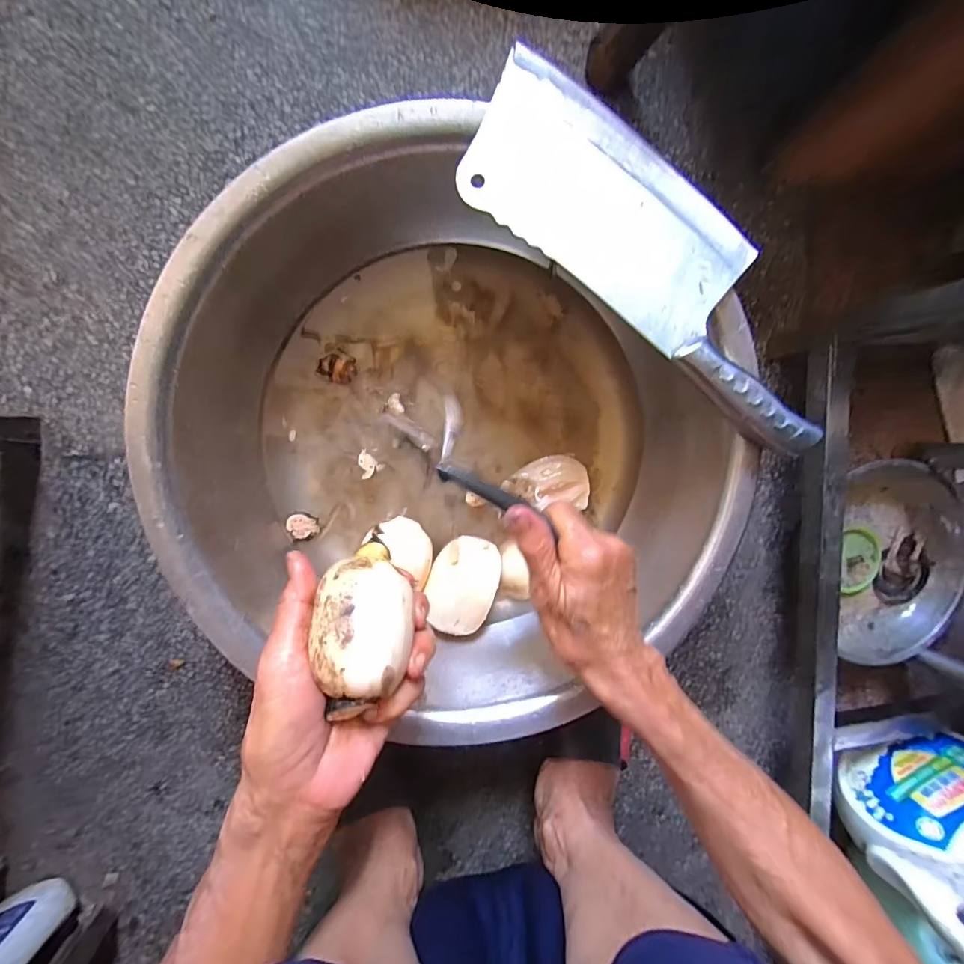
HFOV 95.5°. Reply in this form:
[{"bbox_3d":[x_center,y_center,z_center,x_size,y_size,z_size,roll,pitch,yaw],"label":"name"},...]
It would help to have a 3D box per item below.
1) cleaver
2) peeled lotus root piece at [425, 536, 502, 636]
[{"bbox_3d":[0.127,-0.151,0.298,0.302,0.025,0.108,36,90,-9],"label":"cleaver"},{"bbox_3d":[-0.017,0.091,0.401,0.060,0.045,0.081,16,94,-9],"label":"peeled lotus root piece"}]

